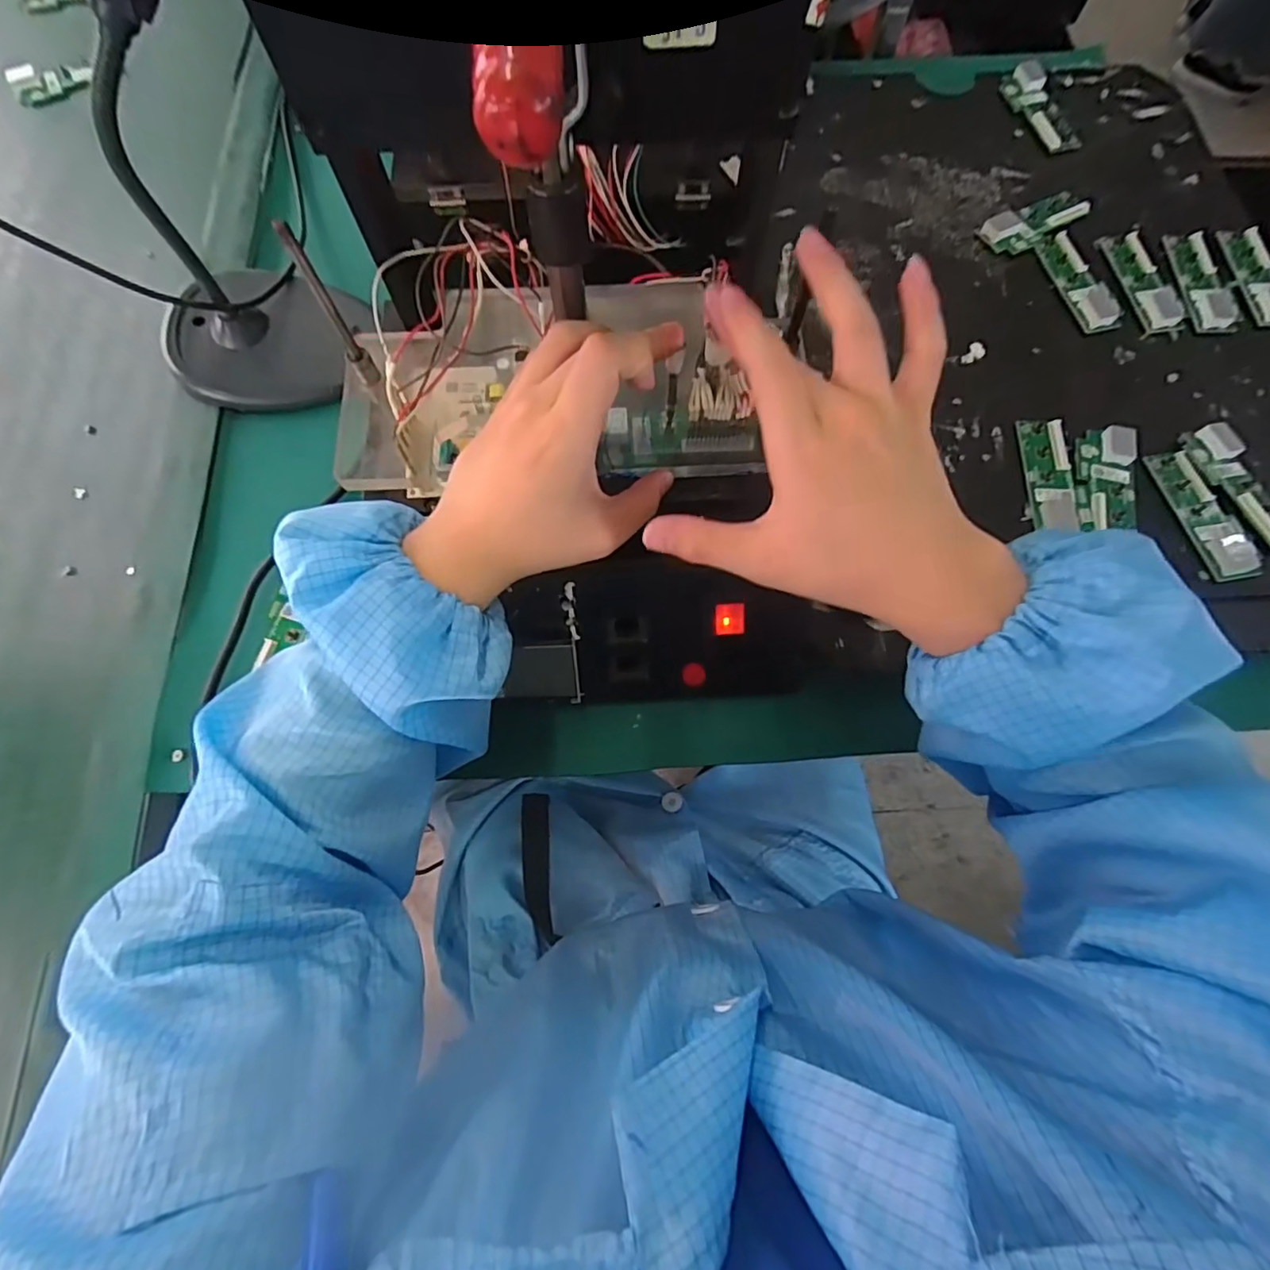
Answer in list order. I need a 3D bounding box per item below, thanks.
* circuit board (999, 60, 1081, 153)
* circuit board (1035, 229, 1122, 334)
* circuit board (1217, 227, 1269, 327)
[{"bbox_3d":[0.376,-0.488,0.540,0.033,0.012,0.103,-18,74,-6],"label":"circuit board"},{"bbox_3d":[0.362,-0.290,0.477,0.032,0.008,0.099,-13,74,-5],"label":"circuit board"},{"bbox_3d":[0.506,-0.292,0.471,0.030,0.013,0.102,-2,73,-1],"label":"circuit board"}]

